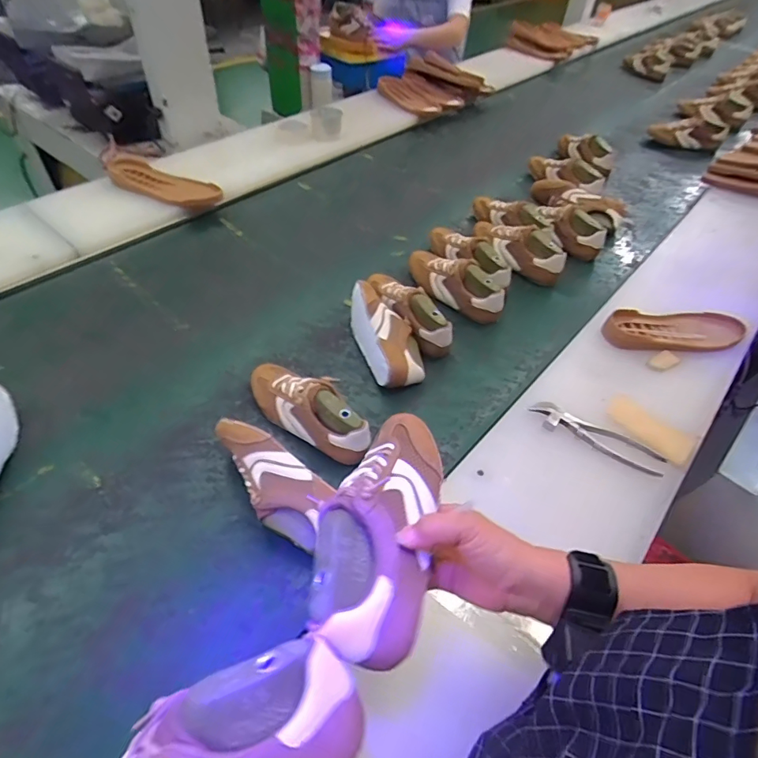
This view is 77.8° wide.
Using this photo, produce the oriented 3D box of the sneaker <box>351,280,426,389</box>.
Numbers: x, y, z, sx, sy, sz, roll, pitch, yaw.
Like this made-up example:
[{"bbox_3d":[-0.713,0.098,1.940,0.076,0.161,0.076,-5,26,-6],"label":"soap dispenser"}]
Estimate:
[{"bbox_3d":[0.013,-0.081,0.838,0.087,0.076,0.212,-14,51,-16],"label":"sneaker"}]

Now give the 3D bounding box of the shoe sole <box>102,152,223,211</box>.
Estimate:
[{"bbox_3d":[-0.509,-0.459,1.098,0.284,0.025,0.092,22,71,9],"label":"shoe sole"}]

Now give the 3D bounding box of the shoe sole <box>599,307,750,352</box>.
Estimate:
[{"bbox_3d":[0.521,-0.087,0.829,0.244,0.025,0.081,-1,49,-6],"label":"shoe sole"}]

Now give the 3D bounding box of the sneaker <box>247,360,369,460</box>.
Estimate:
[{"bbox_3d":[-0.111,0.036,0.719,0.235,0.079,0.075,31,54,21],"label":"sneaker"}]

